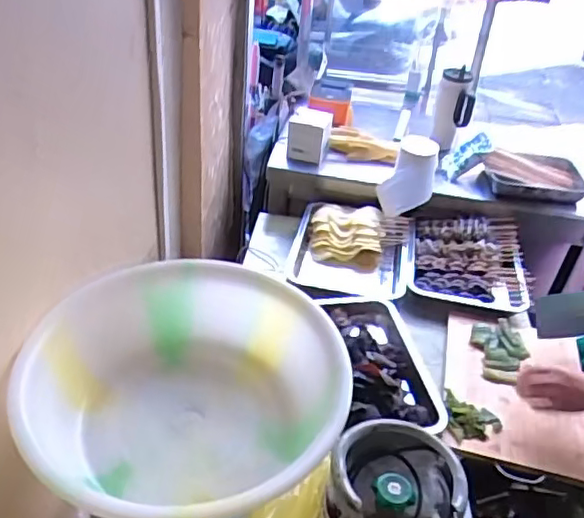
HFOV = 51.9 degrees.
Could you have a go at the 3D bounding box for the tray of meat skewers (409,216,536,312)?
[{"bbox_3d":[0.421,-0.007,1.415,0.258,0.052,0.307,9,36,3],"label":"tray of meat skewers"}]

